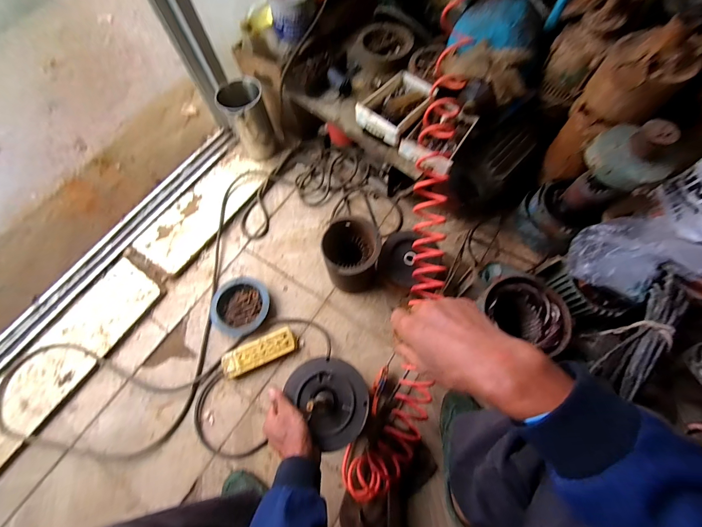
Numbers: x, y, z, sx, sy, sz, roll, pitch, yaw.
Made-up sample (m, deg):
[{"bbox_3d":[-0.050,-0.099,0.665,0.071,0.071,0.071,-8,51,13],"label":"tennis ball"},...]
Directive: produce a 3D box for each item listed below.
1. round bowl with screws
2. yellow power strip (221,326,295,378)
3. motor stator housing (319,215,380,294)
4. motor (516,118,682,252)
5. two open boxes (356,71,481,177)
[{"bbox_3d":[-0.302,0.110,0.810,0.164,0.039,0.152,-1,68,2],"label":"round bowl with screws"},{"bbox_3d":[-0.230,0.225,0.766,0.184,0.028,0.065,-24,69,-7],"label":"yellow power strip"},{"bbox_3d":[0.001,-0.012,0.770,0.123,0.193,0.134,-1,68,2],"label":"motor stator housing"},{"bbox_3d":[0.509,-0.159,0.663,0.145,0.288,0.156,-40,72,-12],"label":"motor"},{"bbox_3d":[0.160,-0.336,0.715,0.260,0.057,0.187,39,75,16],"label":"two open boxes"}]

